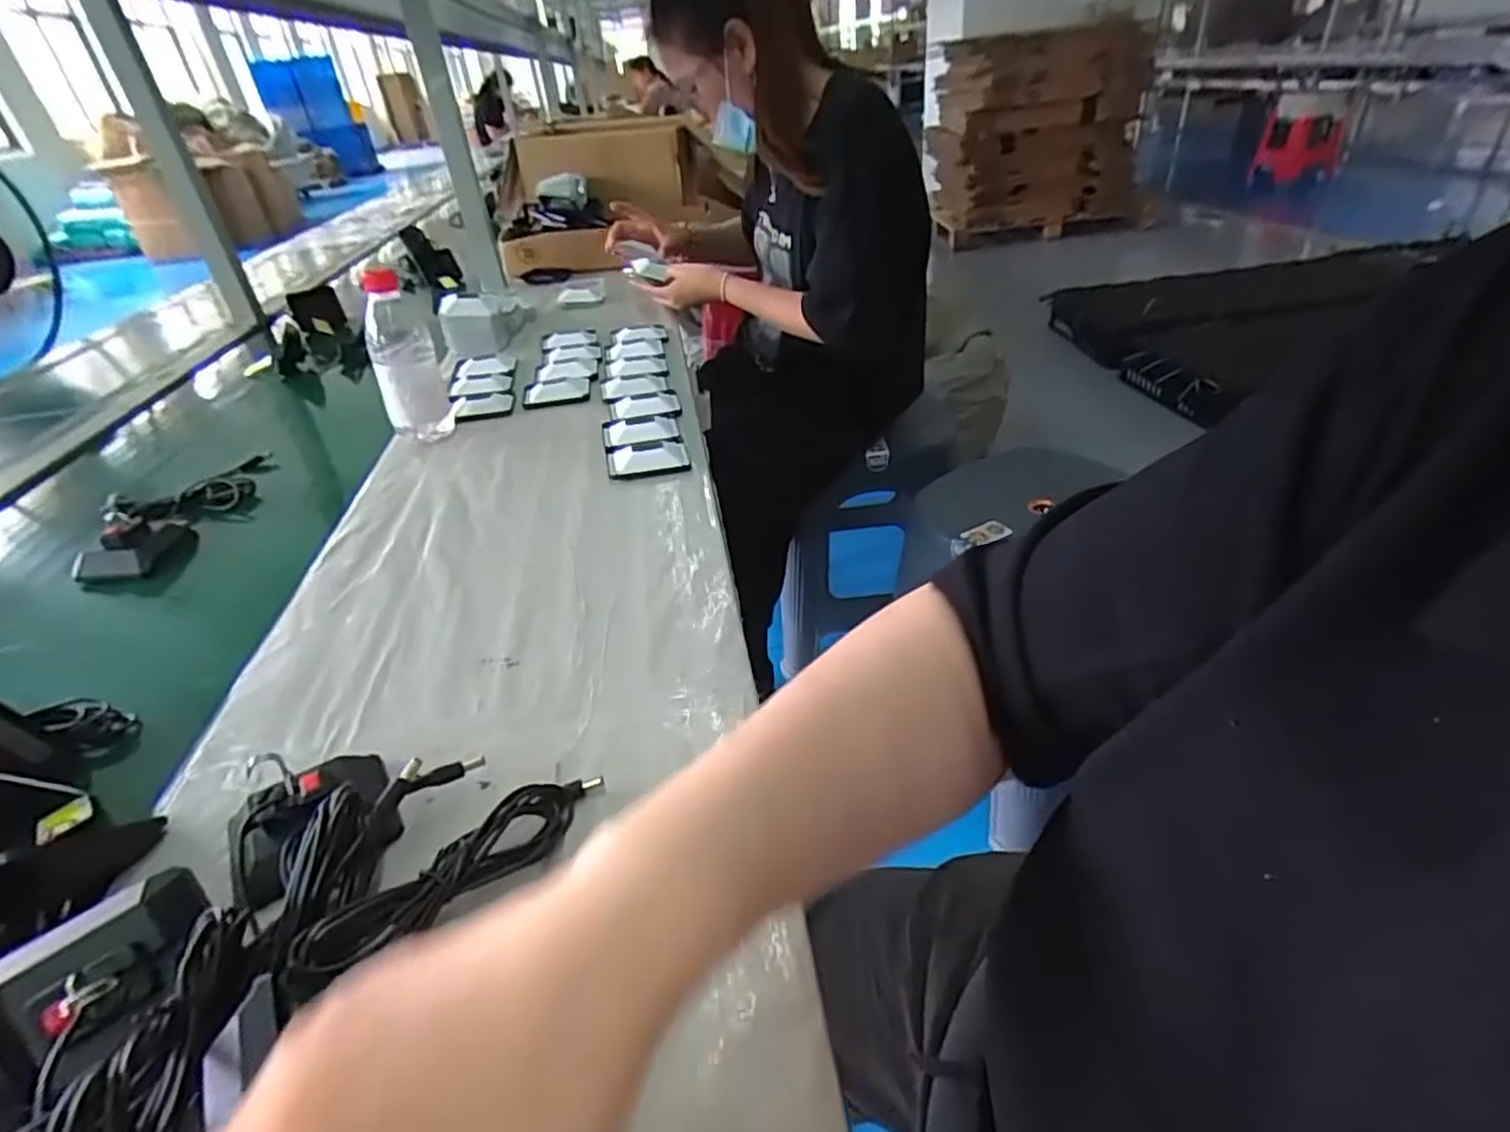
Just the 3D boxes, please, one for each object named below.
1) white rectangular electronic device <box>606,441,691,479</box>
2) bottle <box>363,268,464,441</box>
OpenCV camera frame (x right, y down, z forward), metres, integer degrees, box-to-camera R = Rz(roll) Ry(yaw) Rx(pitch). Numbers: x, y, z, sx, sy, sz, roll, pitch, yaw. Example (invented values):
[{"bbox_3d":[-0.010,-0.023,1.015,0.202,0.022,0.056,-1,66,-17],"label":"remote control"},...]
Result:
[{"bbox_3d":[-0.106,-0.107,0.714,0.080,0.013,0.058,-7,34,-6],"label":"white rectangular electronic device"},{"bbox_3d":[-0.368,-0.223,0.773,0.075,0.169,0.067,-23,39,-22],"label":"bottle"}]

